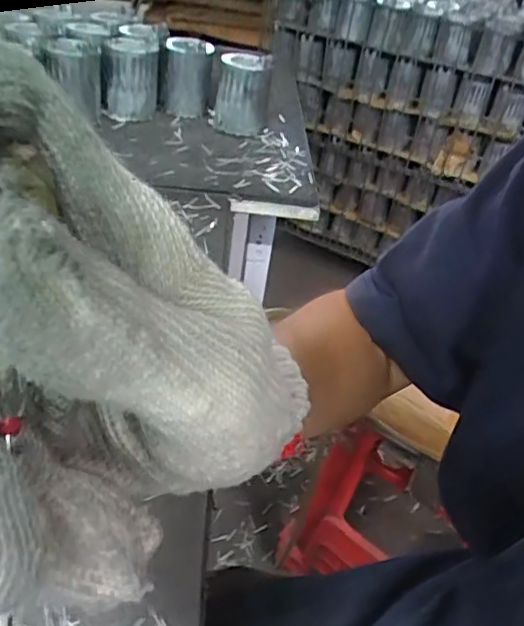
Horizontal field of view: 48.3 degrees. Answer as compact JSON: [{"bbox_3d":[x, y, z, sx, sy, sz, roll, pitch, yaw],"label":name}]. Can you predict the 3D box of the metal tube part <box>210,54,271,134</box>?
[{"bbox_3d":[-0.038,-0.380,1.021,0.095,0.121,0.082,5,38,-4],"label":"metal tube part"}]

